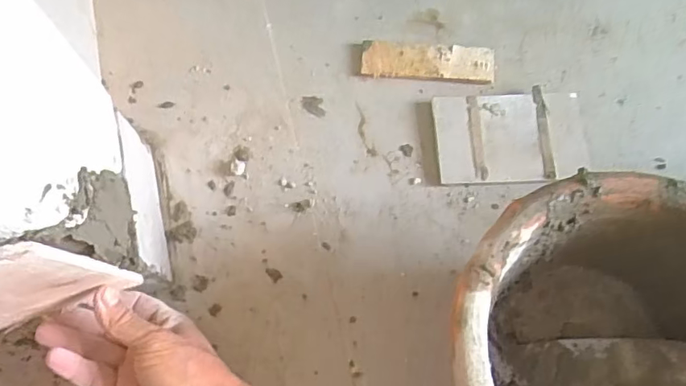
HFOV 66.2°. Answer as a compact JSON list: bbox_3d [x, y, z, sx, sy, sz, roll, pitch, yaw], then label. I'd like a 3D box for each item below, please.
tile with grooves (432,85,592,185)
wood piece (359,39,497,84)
[{"bbox_3d":[0.176,-0.058,0.553,0.153,0.016,0.097,-3,73,-1],"label":"tile with grooves"},{"bbox_3d":[0.094,-0.145,0.586,0.144,0.012,0.044,3,73,1],"label":"wood piece"}]

